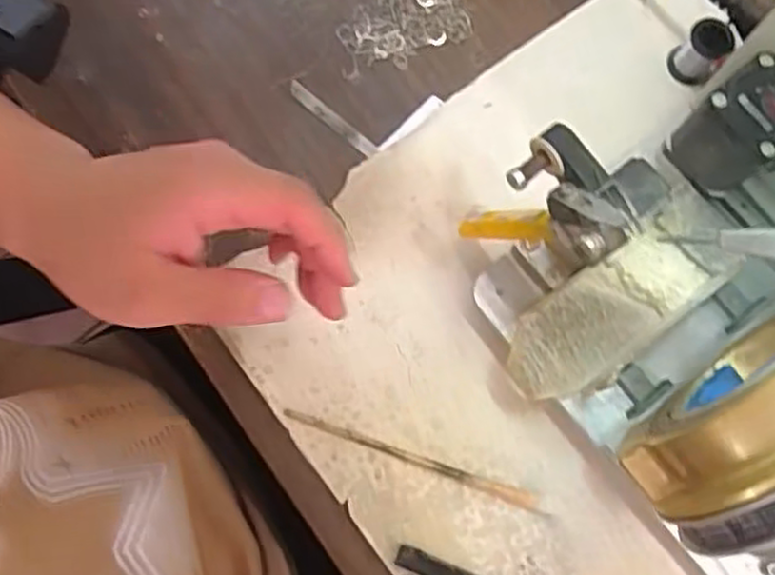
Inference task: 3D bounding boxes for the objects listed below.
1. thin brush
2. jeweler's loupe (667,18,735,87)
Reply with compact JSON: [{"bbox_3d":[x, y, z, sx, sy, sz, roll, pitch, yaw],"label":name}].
[{"bbox_3d":[0.016,0.095,0.419,0.151,0.004,0.009,20,78,5],"label":"thin brush"},{"bbox_3d":[0.190,-0.143,0.450,0.027,0.033,0.024,40,81,9],"label":"jeweler's loupe"}]

